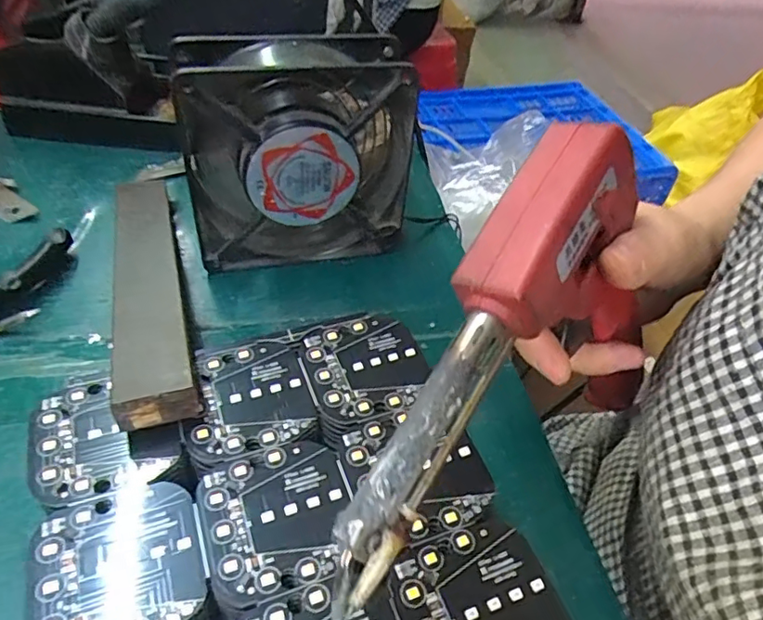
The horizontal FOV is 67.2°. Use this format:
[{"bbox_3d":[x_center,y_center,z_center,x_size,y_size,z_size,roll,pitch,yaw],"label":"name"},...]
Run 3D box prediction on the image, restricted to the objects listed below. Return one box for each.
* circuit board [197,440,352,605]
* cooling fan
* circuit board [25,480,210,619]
[{"bbox_3d":[-0.036,0.072,0.206,0.051,0.004,0.053,-11,49,-20],"label":"circuit board"},{"bbox_3d":[-0.047,-0.083,0.318,0.120,0.118,0.046,-13,48,-19],"label":"cooling fan"},{"bbox_3d":[-0.087,0.083,0.189,0.053,0.004,0.052,-12,49,-20],"label":"circuit board"}]

